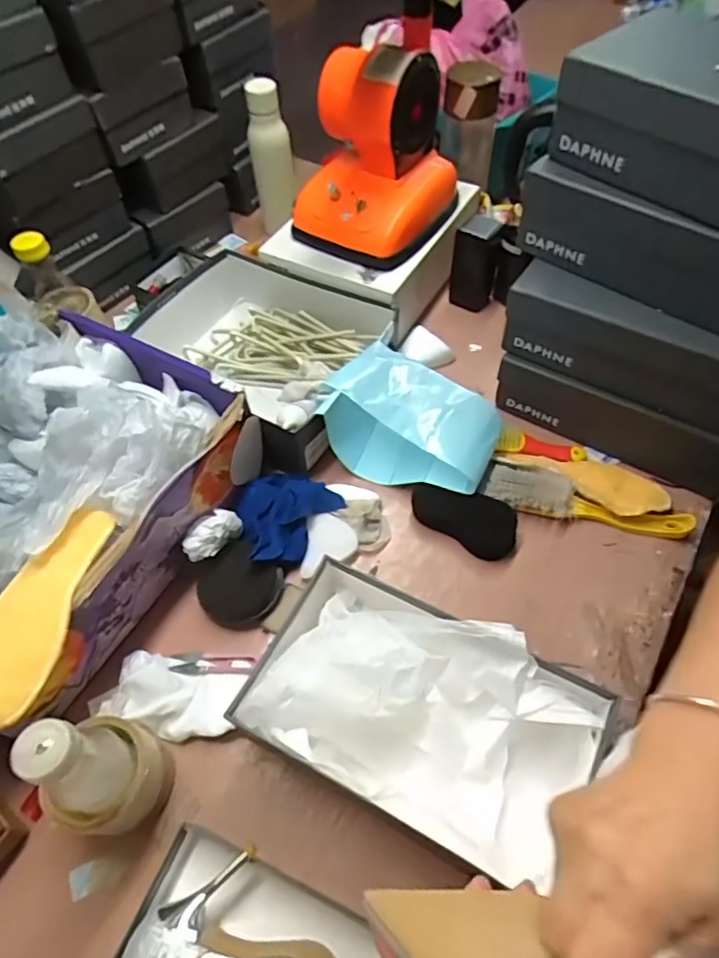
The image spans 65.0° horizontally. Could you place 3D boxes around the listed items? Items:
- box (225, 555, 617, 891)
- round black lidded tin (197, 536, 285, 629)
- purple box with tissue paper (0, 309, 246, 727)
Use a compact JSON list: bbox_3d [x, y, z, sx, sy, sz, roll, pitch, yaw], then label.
[{"bbox_3d":[0.054,0.209,0.518,0.293,0.101,0.170,21,60,16],"label":"box"},{"bbox_3d":[-0.135,0.120,0.632,0.089,0.019,0.088,28,86,15],"label":"round black lidded tin"},{"bbox_3d":[-0.339,0.019,0.604,0.333,0.148,0.400,23,61,17],"label":"purple box with tissue paper"}]

